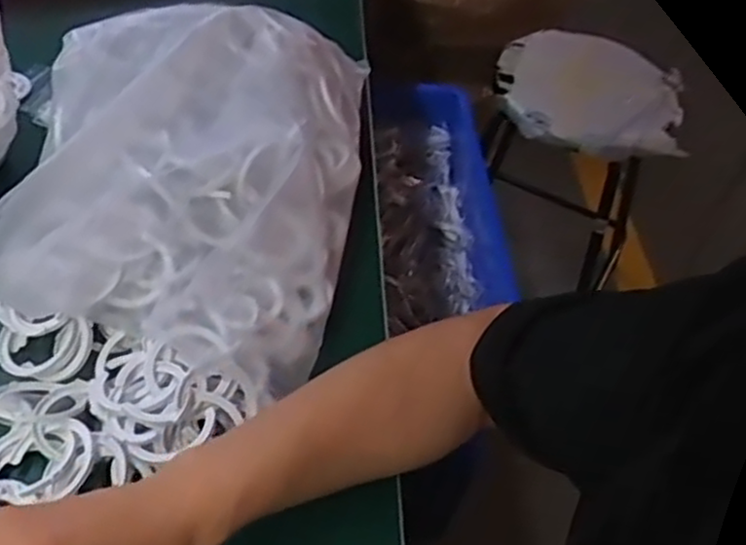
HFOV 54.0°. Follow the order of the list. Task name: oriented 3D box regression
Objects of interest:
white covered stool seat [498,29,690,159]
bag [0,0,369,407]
[{"bbox_3d":[0.315,-0.253,1.053,0.259,0.112,0.137,15,50,6],"label":"white covered stool seat"},{"bbox_3d":[-0.135,-0.068,0.514,0.239,0.098,0.334,6,49,-1],"label":"bag"}]

